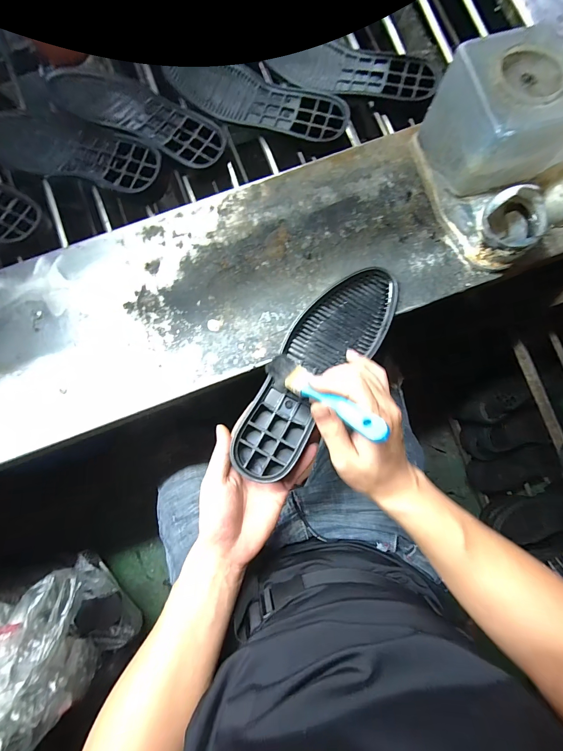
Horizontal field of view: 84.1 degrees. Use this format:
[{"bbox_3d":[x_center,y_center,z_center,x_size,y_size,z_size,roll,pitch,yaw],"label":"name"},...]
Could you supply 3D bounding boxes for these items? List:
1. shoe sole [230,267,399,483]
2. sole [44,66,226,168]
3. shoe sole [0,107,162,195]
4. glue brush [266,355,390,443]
[{"bbox_3d":[0.040,-0.010,0.369,0.095,0.026,0.279,32,80,6],"label":"shoe sole"},{"bbox_3d":[-0.216,-0.380,0.447,0.304,0.017,0.088,28,84,3],"label":"sole"},{"bbox_3d":[-0.300,-0.316,0.437,0.284,0.025,0.087,17,84,2],"label":"shoe sole"},{"bbox_3d":[0.036,0.017,0.307,0.031,0.012,0.157,-49,44,-7],"label":"glue brush"}]

